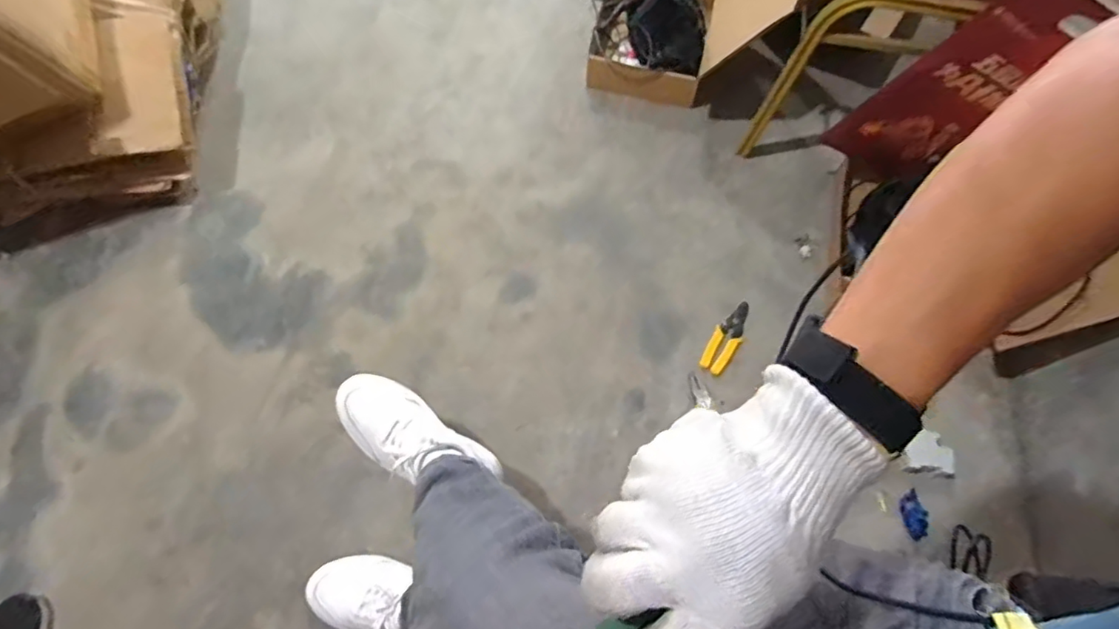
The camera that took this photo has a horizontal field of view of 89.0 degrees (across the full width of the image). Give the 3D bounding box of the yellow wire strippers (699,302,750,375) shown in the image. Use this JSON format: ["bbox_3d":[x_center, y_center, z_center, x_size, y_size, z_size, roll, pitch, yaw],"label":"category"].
[{"bbox_3d":[0.321,0.037,1.083,0.050,0.015,0.169,28,65,10],"label":"yellow wire strippers"}]

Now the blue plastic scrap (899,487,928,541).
[{"bbox_3d":[0.583,0.329,0.936,0.039,0.007,0.075,-5,64,-5],"label":"blue plastic scrap"}]

